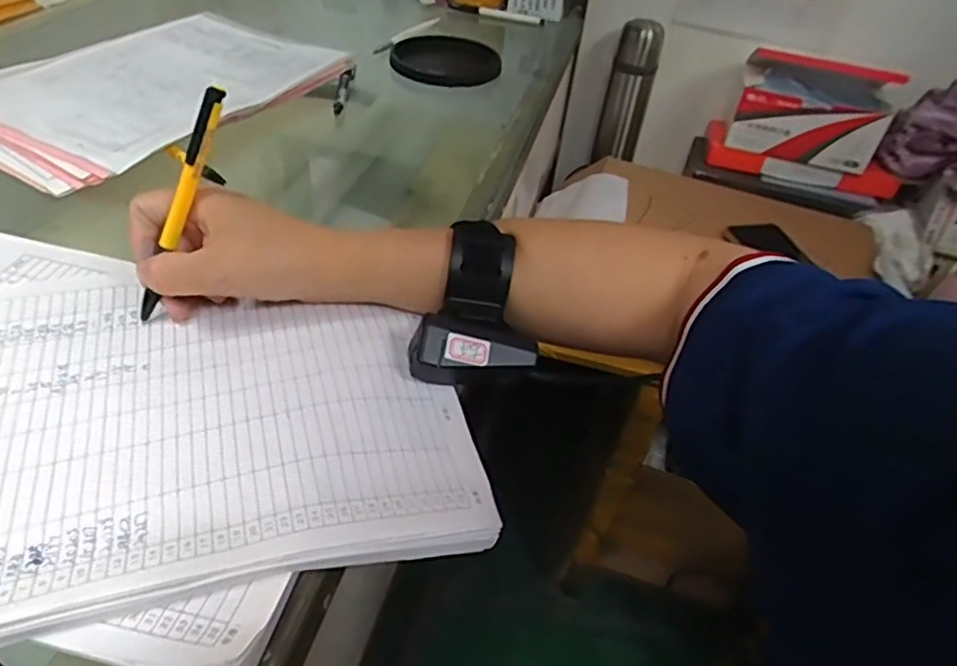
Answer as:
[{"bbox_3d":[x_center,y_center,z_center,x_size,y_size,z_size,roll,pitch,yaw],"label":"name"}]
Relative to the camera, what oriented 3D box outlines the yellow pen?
[{"bbox_3d":[-0.161,-0.067,0.345,0.009,0.135,0.011,33,17,25],"label":"yellow pen"}]

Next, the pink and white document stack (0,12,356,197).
[{"bbox_3d":[-0.304,-0.239,0.599,0.238,0.019,0.330,27,47,20],"label":"pink and white document stack"}]

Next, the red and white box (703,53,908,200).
[{"bbox_3d":[0.473,-0.295,0.889,0.256,0.158,0.062,16,44,10],"label":"red and white box"}]

